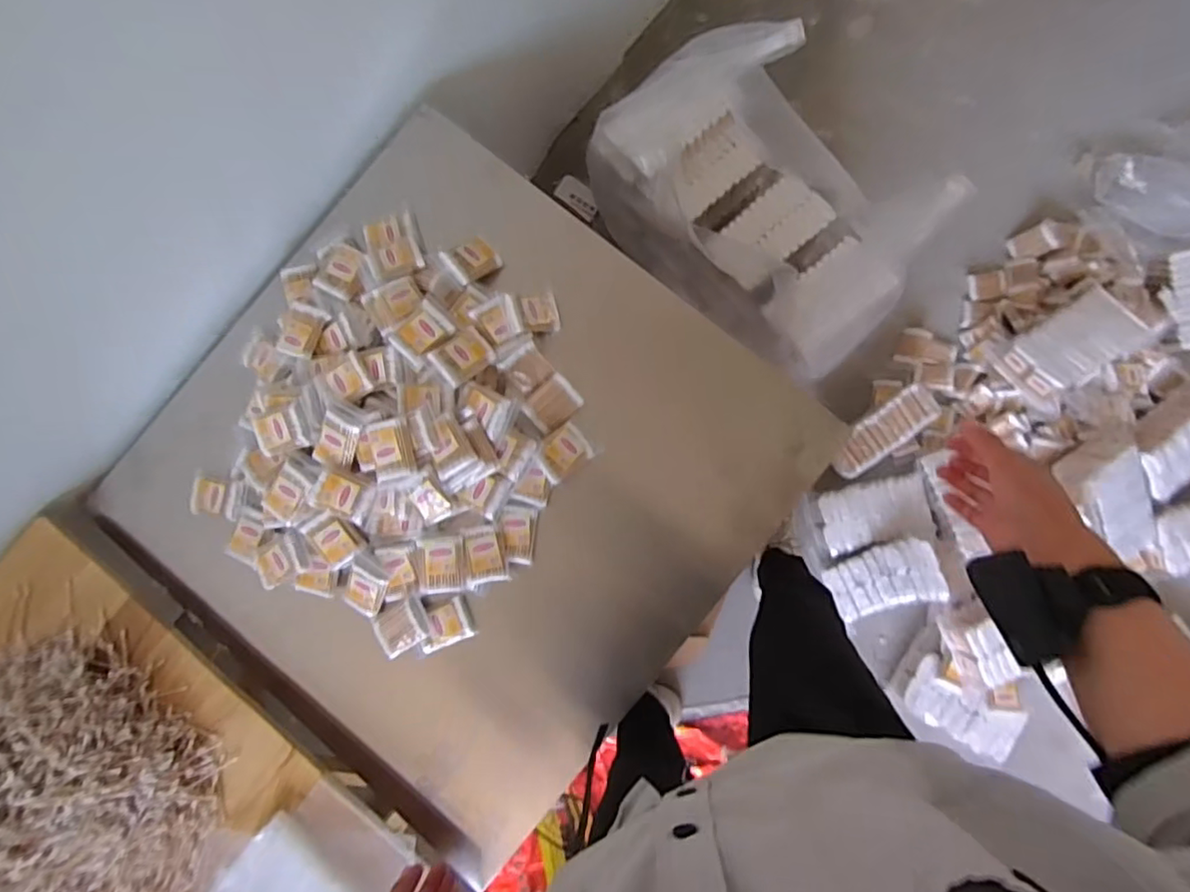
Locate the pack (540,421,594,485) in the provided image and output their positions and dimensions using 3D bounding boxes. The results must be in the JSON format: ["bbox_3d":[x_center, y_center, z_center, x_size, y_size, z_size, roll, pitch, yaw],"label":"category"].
[{"bbox_3d":[-0.042,0.008,0.803,0.069,0.017,0.056,-37,97,-21],"label":"pack"}]

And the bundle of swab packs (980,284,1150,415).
[{"bbox_3d":[0.890,-0.186,1.121,0.236,0.084,0.157,-32,81,0],"label":"bundle of swab packs"}]

